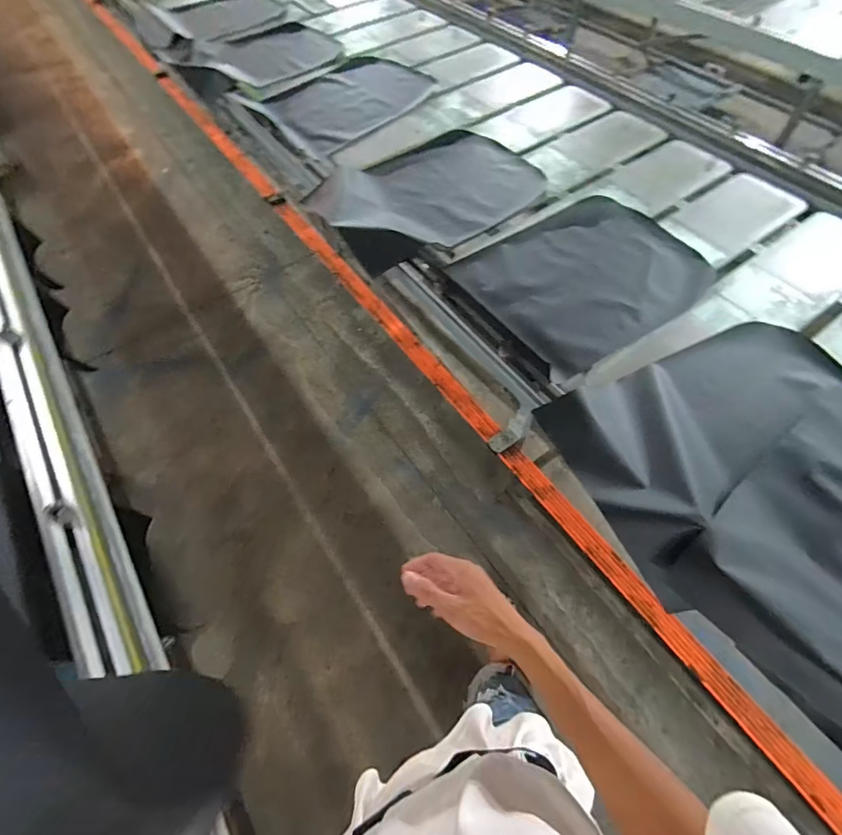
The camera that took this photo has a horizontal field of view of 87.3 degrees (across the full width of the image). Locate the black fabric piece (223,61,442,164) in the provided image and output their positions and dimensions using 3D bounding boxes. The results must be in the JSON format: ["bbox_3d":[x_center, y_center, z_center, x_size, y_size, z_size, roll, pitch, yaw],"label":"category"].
[{"bbox_3d":[-0.257,-1.103,1.522,0.611,0.045,0.440,-37,64,-18],"label":"black fabric piece"}]

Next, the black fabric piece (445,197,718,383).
[{"bbox_3d":[0.377,-0.345,1.037,0.526,0.032,0.425,-30,62,-14],"label":"black fabric piece"}]

